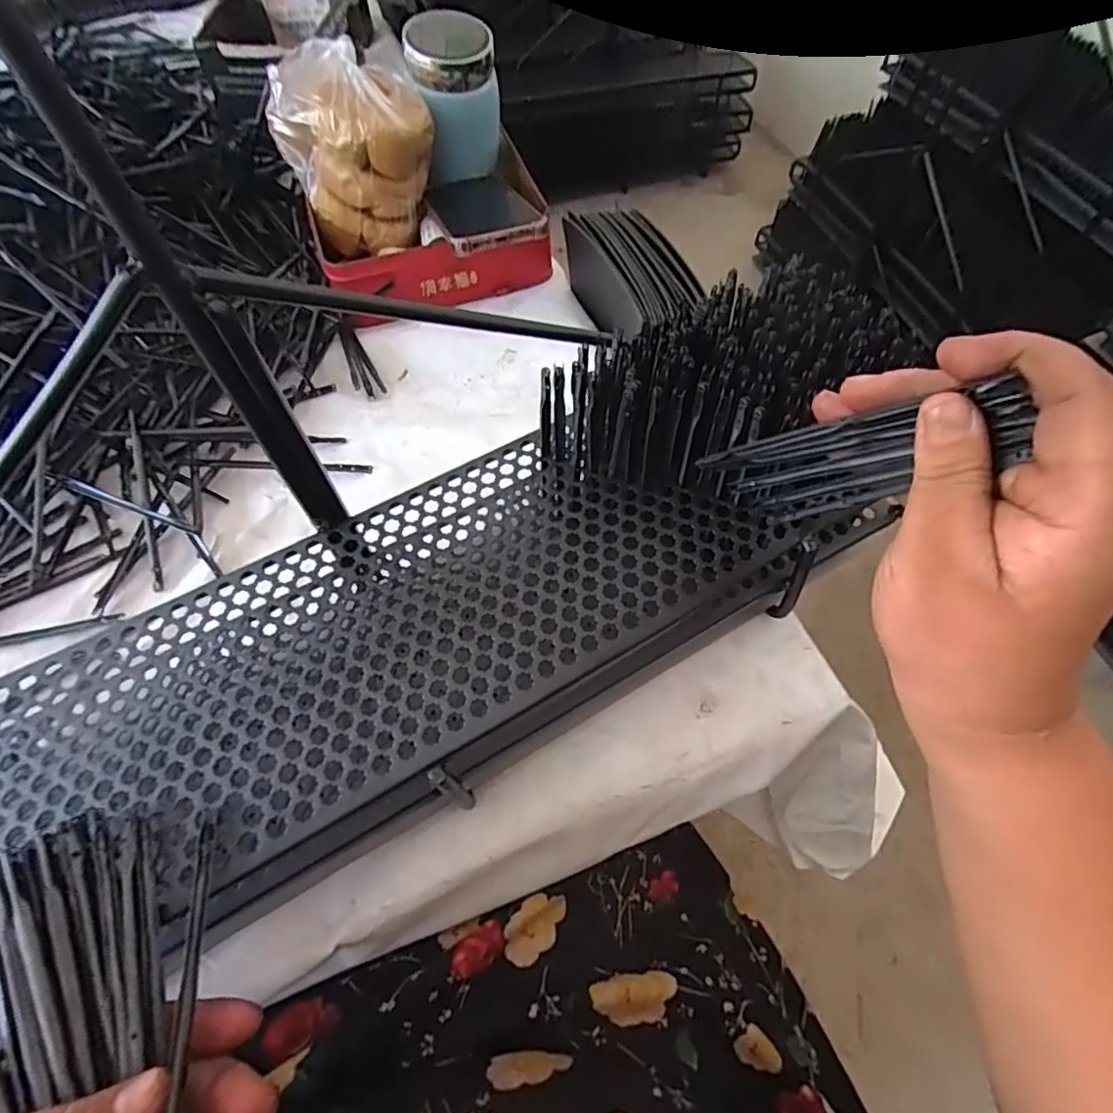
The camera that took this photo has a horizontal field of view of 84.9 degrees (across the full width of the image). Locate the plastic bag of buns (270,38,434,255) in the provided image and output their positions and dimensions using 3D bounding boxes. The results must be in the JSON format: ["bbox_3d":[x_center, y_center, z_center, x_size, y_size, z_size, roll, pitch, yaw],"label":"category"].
[{"bbox_3d":[-0.182,-0.368,0.546,0.117,0.122,0.146,-24,63,-13],"label":"plastic bag of buns"}]

